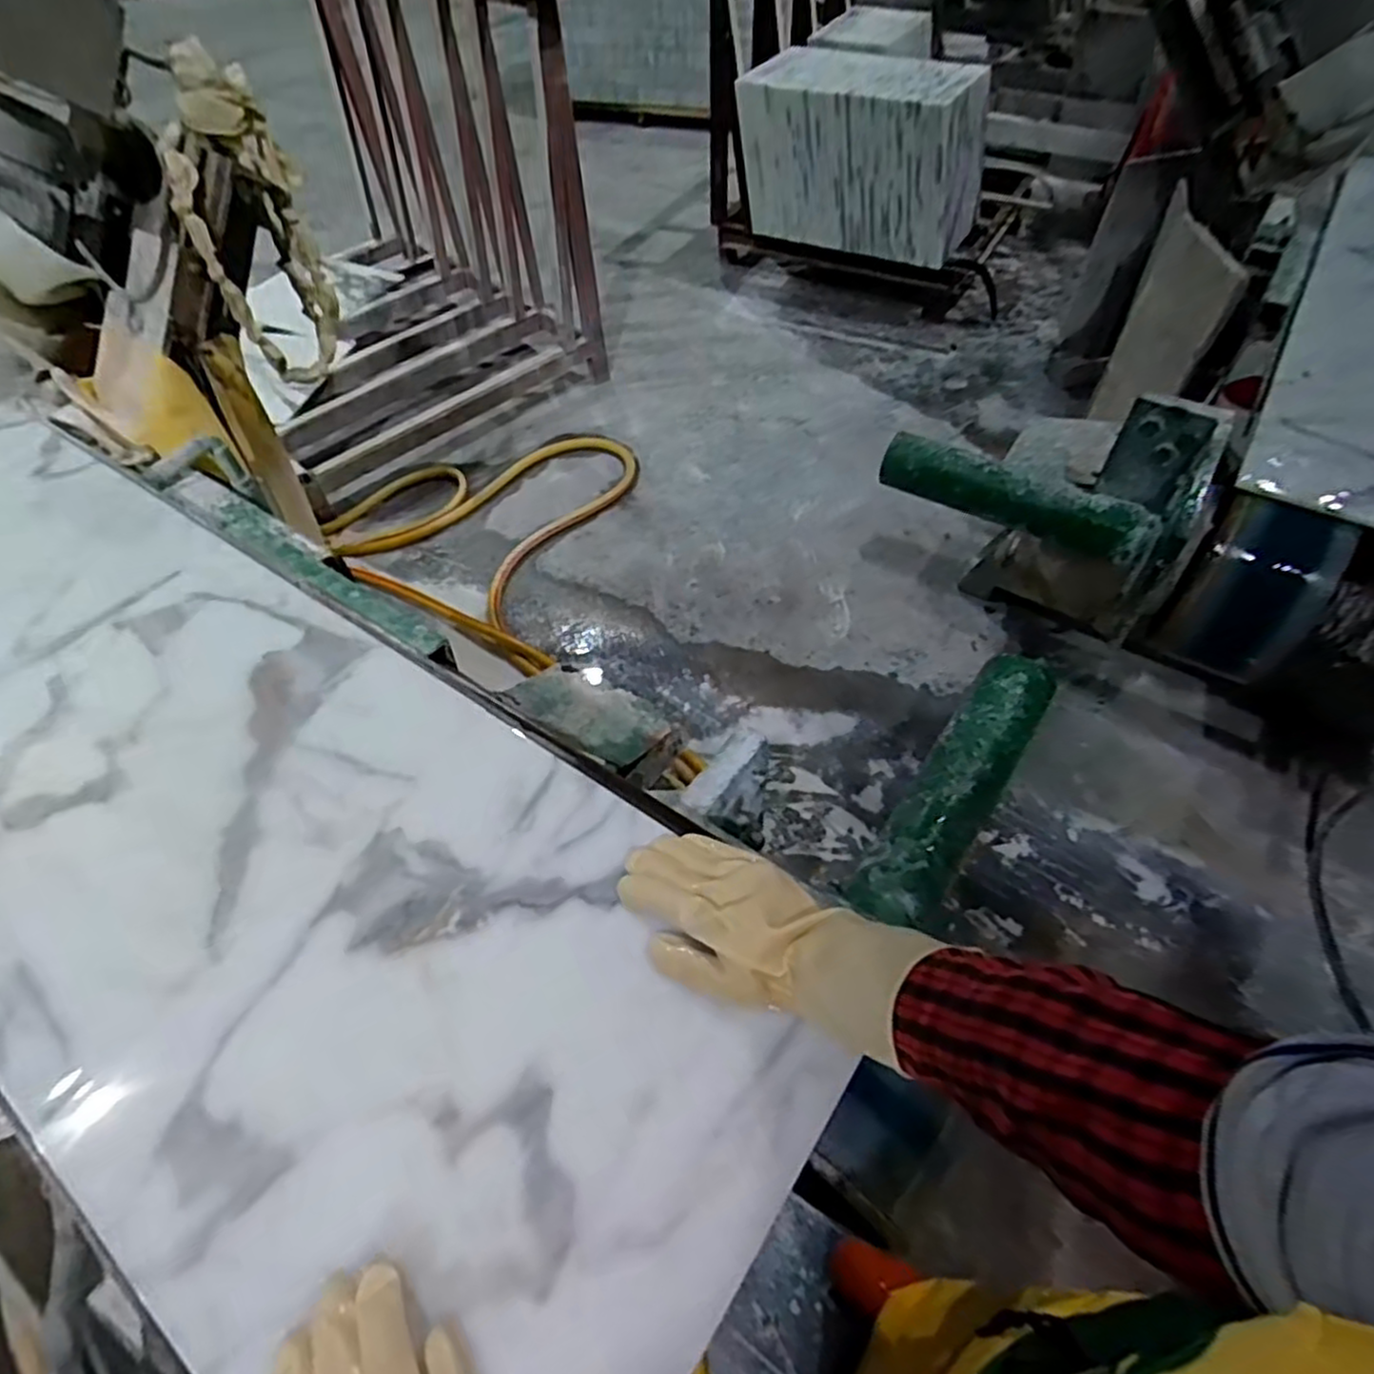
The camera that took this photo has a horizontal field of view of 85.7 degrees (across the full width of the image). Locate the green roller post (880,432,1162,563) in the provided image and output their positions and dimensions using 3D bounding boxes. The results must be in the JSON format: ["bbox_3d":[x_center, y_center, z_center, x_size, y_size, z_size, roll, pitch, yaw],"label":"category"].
[{"bbox_3d":[0.500,-0.296,1.145,0.399,0.076,0.086,26,58,21],"label":"green roller post"}]

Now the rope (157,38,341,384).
[{"bbox_3d":[-0.671,-0.707,1.164,0.168,0.408,0.178,-22,54,-13],"label":"rope"}]

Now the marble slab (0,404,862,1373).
[{"bbox_3d":[-0.853,-0.123,0.882,2.134,0.027,0.441,29,60,23],"label":"marble slab"}]

